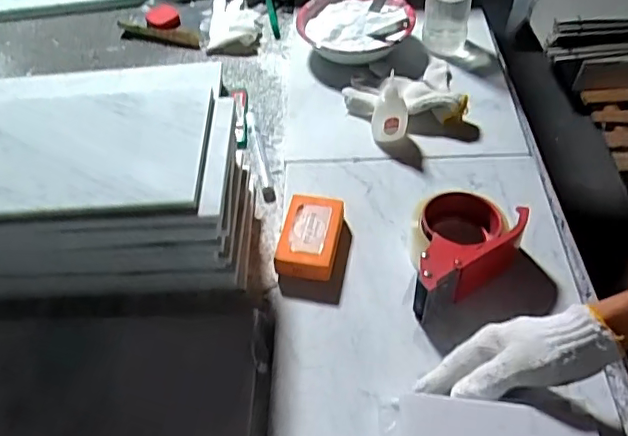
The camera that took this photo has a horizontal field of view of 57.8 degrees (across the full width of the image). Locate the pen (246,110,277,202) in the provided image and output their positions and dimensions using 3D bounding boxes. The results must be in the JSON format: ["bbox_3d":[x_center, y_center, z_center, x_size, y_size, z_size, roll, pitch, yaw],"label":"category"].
[{"bbox_3d":[-0.071,-0.085,0.734,0.014,0.011,0.164,-12,50,-5],"label":"pen"}]

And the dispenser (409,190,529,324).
[{"bbox_3d":[0.153,0.038,0.576,0.112,0.061,0.140,7,52,11],"label":"dispenser"}]

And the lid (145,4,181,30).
[{"bbox_3d":[-0.254,-0.339,0.958,0.055,0.014,0.057,-10,53,-5],"label":"lid"}]

